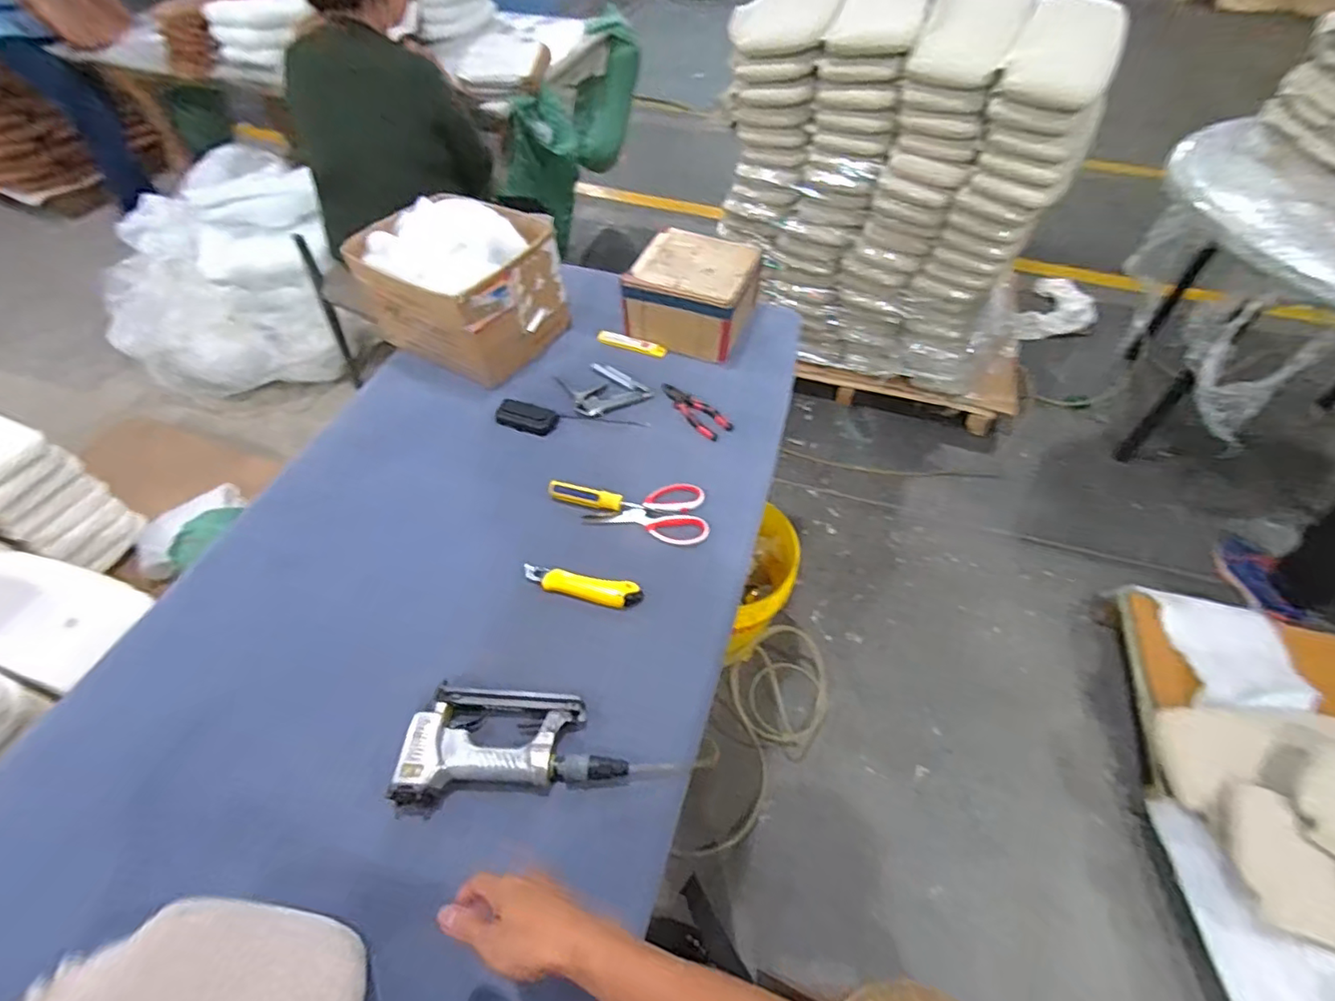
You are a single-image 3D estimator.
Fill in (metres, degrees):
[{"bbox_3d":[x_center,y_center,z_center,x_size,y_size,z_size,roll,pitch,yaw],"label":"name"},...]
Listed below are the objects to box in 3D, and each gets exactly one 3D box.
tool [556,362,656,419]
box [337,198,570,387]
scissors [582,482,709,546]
[{"bbox_3d":[-0.113,-0.206,1.071,0.141,0.016,0.114,-22,55,-17],"label":"tool"},{"bbox_3d":[-0.371,-0.395,1.079,0.293,0.217,0.272,29,57,21],"label":"box"},{"bbox_3d":[-0.024,0.012,0.908,0.180,0.010,0.112,9,52,6],"label":"scissors"}]

